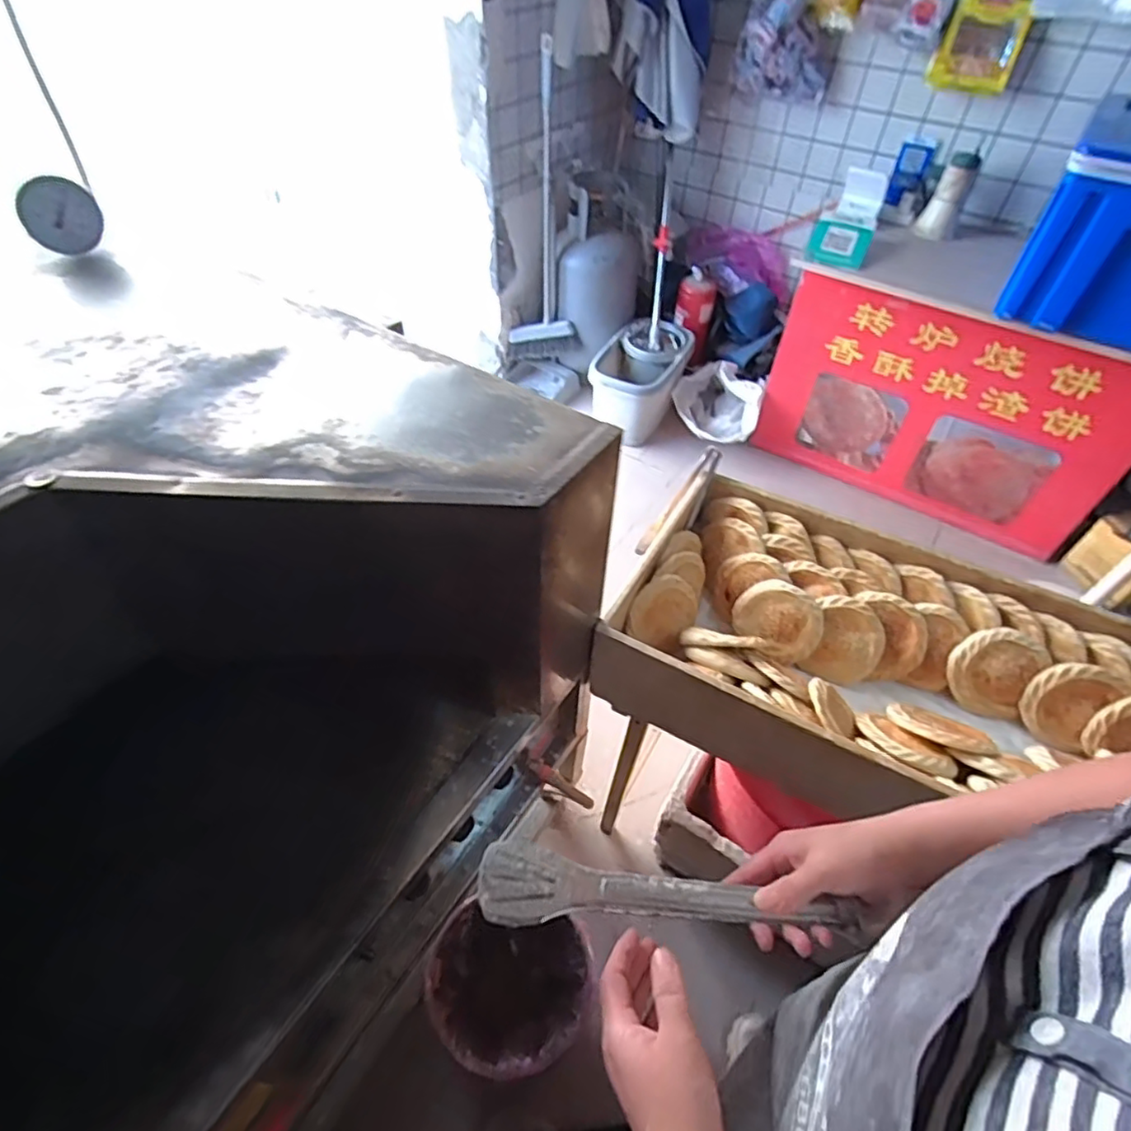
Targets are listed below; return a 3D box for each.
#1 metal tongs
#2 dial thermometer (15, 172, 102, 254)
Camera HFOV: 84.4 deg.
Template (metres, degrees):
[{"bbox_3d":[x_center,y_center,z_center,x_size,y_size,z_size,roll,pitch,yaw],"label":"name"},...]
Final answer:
[{"bbox_3d":[0.075,0.233,0.435,0.268,0.015,0.045,10,49,-6],"label":"metal tongs"},{"bbox_3d":[-0.667,-0.464,0.824,0.089,0.085,0.022,-31,57,-26],"label":"dial thermometer"}]

